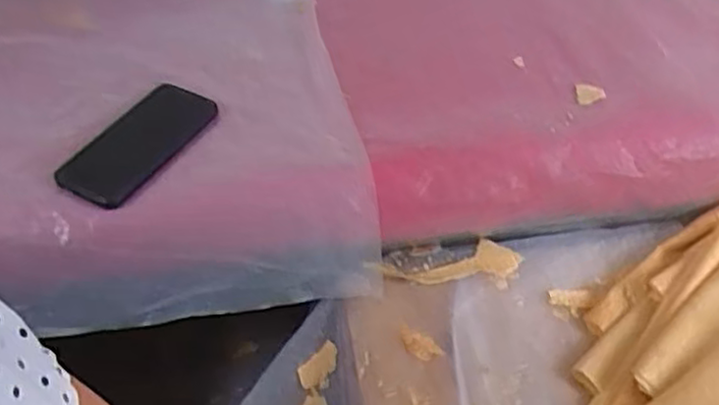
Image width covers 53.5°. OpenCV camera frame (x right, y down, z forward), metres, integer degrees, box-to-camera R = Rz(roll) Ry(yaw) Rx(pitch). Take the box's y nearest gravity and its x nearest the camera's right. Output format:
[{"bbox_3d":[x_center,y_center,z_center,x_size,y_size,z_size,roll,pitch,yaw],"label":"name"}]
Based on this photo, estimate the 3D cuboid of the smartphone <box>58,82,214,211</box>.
[{"bbox_3d":[-0.215,-0.063,0.710,0.084,0.008,0.168,25,53,21],"label":"smartphone"}]

